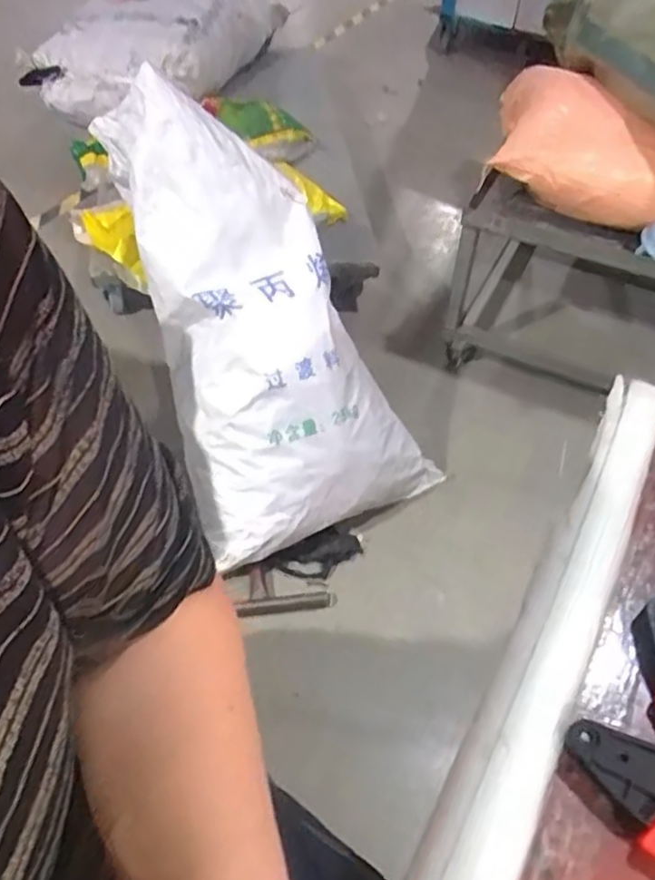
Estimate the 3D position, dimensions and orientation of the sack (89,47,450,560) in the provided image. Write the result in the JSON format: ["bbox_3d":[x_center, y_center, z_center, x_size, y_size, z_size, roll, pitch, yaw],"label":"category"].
[{"bbox_3d":[-0.118,-0.207,1.152,0.407,0.131,0.756,-23,94,-21],"label":"sack"}]

